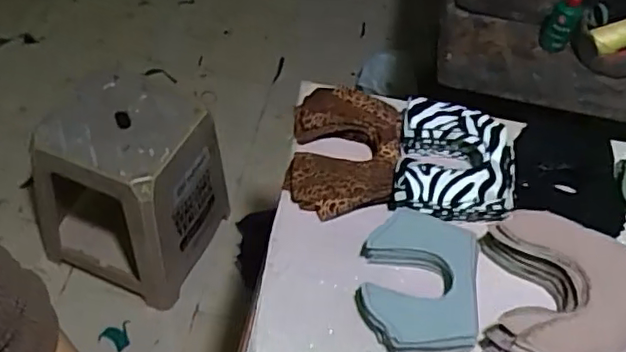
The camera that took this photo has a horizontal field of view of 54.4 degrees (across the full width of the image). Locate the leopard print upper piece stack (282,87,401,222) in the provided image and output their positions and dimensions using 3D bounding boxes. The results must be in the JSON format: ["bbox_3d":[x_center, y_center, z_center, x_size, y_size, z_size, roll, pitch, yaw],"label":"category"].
[{"bbox_3d":[0.040,-0.033,0.765,0.135,0.041,0.190,8,51,-1],"label":"leopard print upper piece stack"}]

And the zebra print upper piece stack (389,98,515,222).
[{"bbox_3d":[0.176,-0.013,0.755,0.146,0.057,0.161,12,51,2],"label":"zebra print upper piece stack"}]

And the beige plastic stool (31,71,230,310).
[{"bbox_3d":[-0.400,0.025,1.363,0.325,0.381,0.309,20,52,9],"label":"beige plastic stool"}]

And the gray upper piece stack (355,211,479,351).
[{"bbox_3d":[0.112,0.110,0.653,0.121,0.045,0.163,9,51,0],"label":"gray upper piece stack"}]

